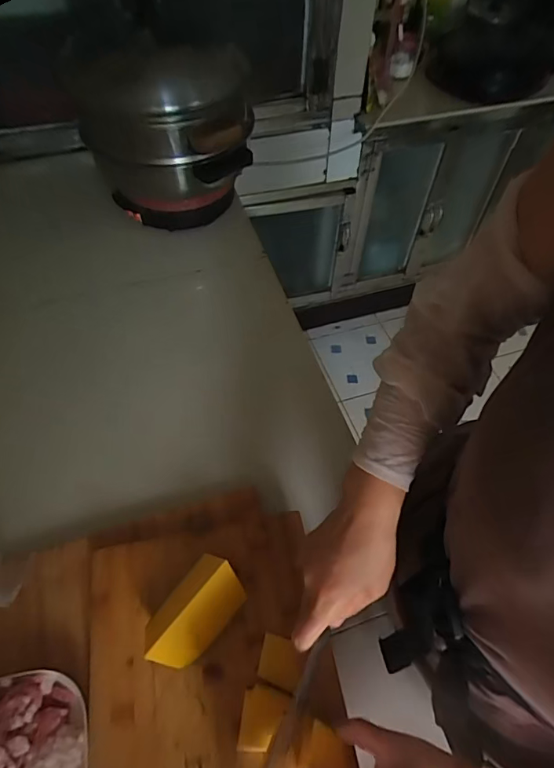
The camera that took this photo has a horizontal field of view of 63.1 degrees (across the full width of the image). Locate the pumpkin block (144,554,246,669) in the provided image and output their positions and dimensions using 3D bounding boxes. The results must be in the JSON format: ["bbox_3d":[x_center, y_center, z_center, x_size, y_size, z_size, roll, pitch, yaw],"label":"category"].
[{"bbox_3d":[-0.083,0.221,0.442,0.101,0.043,0.064,-39,65,-23],"label":"pumpkin block"}]

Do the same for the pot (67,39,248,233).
[{"bbox_3d":[-0.184,-0.440,0.771,0.269,0.271,0.246,-5,56,-4],"label":"pot"}]

